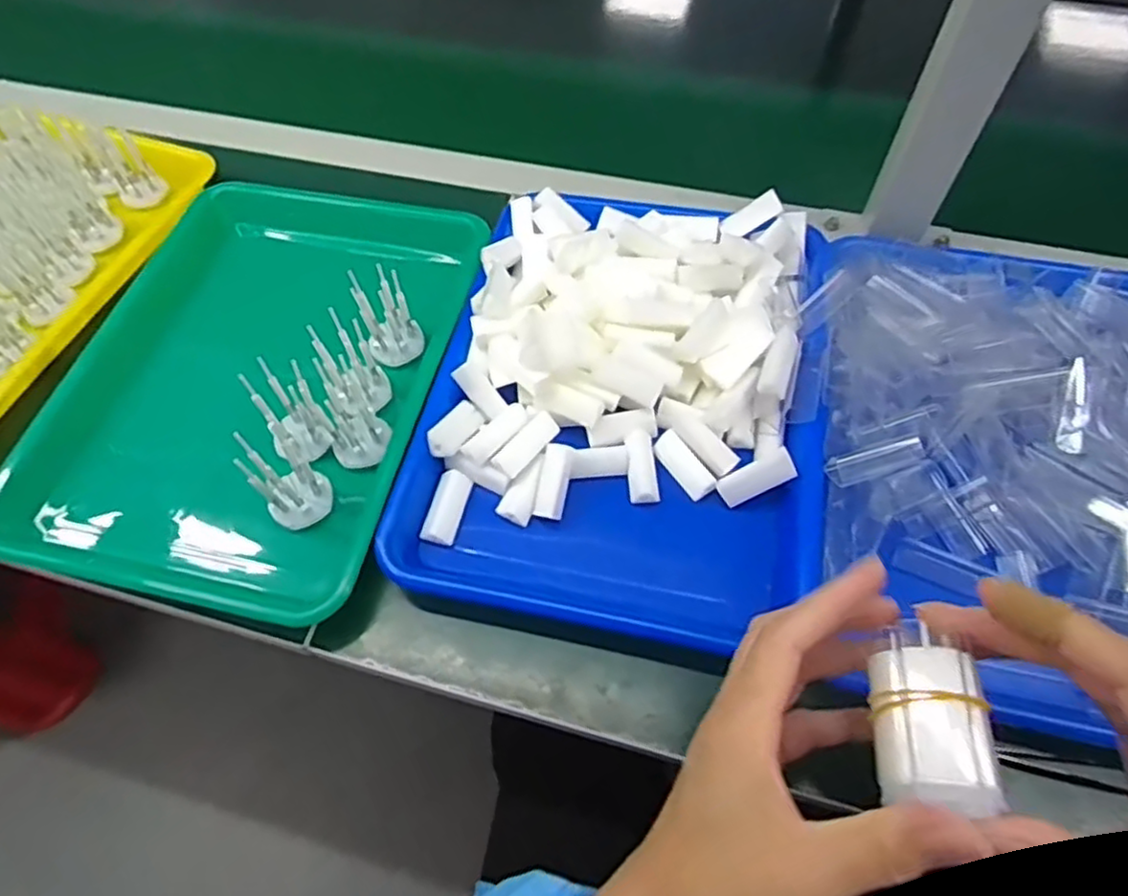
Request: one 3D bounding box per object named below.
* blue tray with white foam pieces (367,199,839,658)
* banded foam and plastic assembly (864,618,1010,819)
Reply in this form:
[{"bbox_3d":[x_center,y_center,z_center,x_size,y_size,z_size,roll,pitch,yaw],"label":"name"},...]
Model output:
[{"bbox_3d":[0.040,-0.041,0.461,0.249,0.060,0.322,9,60,7],"label":"blue tray with white foam pieces"},{"bbox_3d":[0.131,0.095,0.245,0.033,0.023,0.059,2,60,3],"label":"banded foam and plastic assembly"}]

